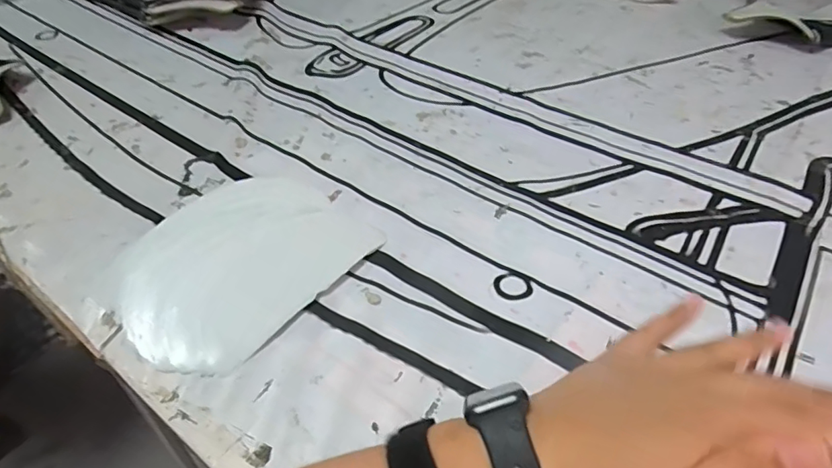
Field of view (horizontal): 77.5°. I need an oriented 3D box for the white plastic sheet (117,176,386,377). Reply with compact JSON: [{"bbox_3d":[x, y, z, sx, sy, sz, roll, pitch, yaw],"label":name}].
[{"bbox_3d":[-0.145,0.016,0.421,0.160,0.026,0.192,27,51,24],"label":"white plastic sheet"}]

